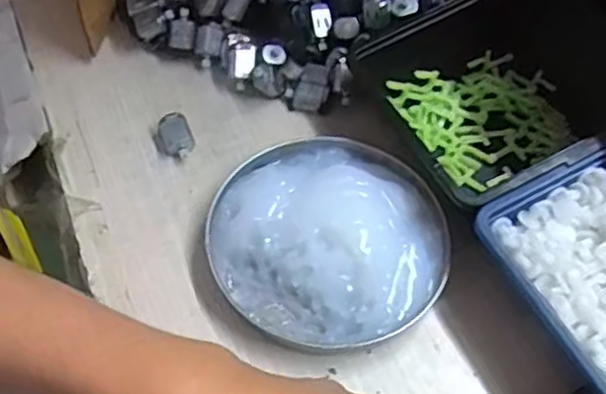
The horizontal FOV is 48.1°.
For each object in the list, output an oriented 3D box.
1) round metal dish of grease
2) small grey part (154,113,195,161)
[{"bbox_3d":[0.018,0.018,0.419,0.139,0.029,0.143,1,56,-2],"label":"round metal dish of grease"},{"bbox_3d":[-0.088,-0.041,0.464,0.025,0.018,0.028,-13,58,-11],"label":"small grey part"}]

